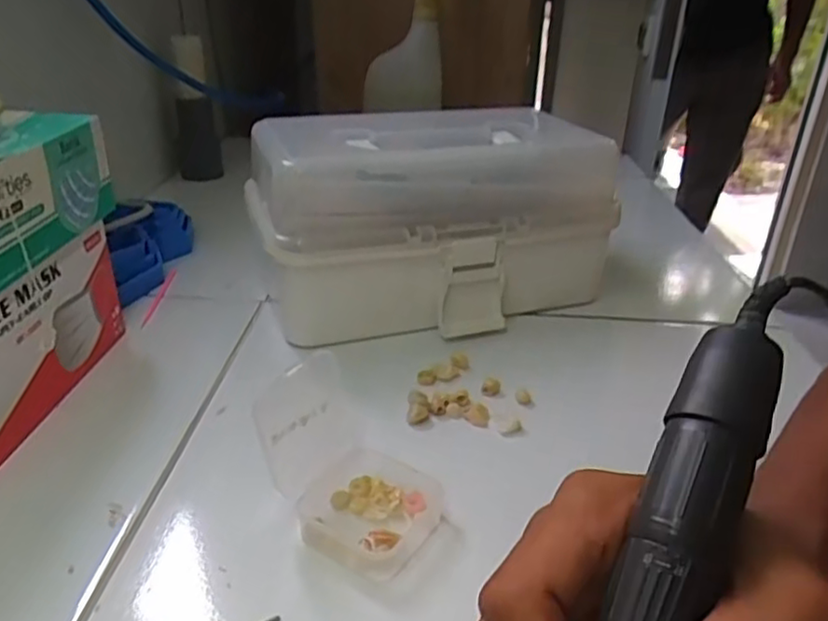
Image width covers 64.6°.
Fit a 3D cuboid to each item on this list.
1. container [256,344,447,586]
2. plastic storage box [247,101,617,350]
[{"bbox_3d":[-0.031,0.070,0.307,0.085,0.059,0.058,20,34,30],"label":"container"},{"bbox_3d":[0.015,-0.070,0.496,0.257,0.135,0.132,-8,30,-18],"label":"plastic storage box"}]

